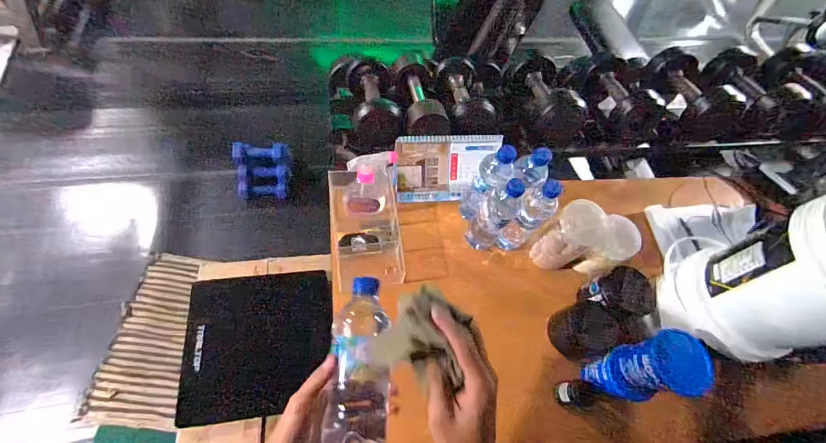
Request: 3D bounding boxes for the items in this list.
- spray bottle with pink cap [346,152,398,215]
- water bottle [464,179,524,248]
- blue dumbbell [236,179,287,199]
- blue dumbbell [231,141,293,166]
[{"bbox_3d":[-0.085,-0.075,0.749,0.106,0.166,0.053,-9,65,-13],"label":"spray bottle with pink cap"},{"bbox_3d":[0.159,-0.009,0.741,0.068,0.232,0.070,1,67,-1],"label":"water bottle"},{"bbox_3d":[-0.711,-0.147,1.778,0.216,0.070,0.057,2,65,-28],"label":"blue dumbbell"},{"bbox_3d":[-0.681,-0.307,1.702,0.247,0.095,0.071,-1,66,-20],"label":"blue dumbbell"}]

